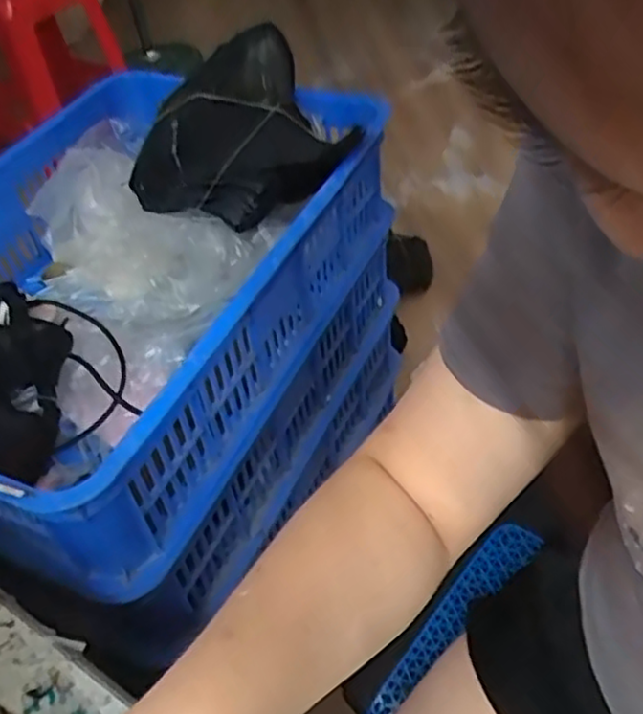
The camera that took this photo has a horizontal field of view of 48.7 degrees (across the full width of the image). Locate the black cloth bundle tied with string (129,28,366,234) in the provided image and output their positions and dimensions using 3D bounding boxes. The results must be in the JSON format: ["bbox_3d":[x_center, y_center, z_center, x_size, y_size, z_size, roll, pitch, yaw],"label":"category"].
[{"bbox_3d":[-0.091,-0.226,0.744,0.222,0.181,0.139,-12,46,-4],"label":"black cloth bundle tied with string"}]

